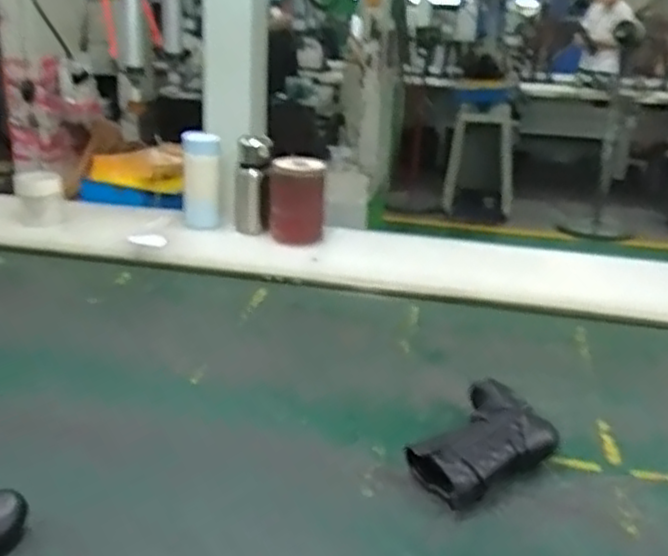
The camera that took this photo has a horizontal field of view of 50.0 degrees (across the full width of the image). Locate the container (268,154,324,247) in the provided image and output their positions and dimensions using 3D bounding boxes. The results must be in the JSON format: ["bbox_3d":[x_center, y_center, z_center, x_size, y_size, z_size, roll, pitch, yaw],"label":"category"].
[{"bbox_3d":[-0.073,-0.156,1.423,0.109,0.162,0.110,2,21,-1],"label":"container"}]

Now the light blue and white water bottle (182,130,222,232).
[{"bbox_3d":[-0.264,-0.195,1.439,0.072,0.179,0.071,-1,21,-10],"label":"light blue and white water bottle"}]

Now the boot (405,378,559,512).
[{"bbox_3d":[0.165,0.188,0.805,0.119,0.056,0.183,20,27,38],"label":"boot"}]

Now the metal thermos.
[{"bbox_3d":[-0.160,-0.178,1.419,0.069,0.193,0.056,1,21,-6],"label":"metal thermos"}]

